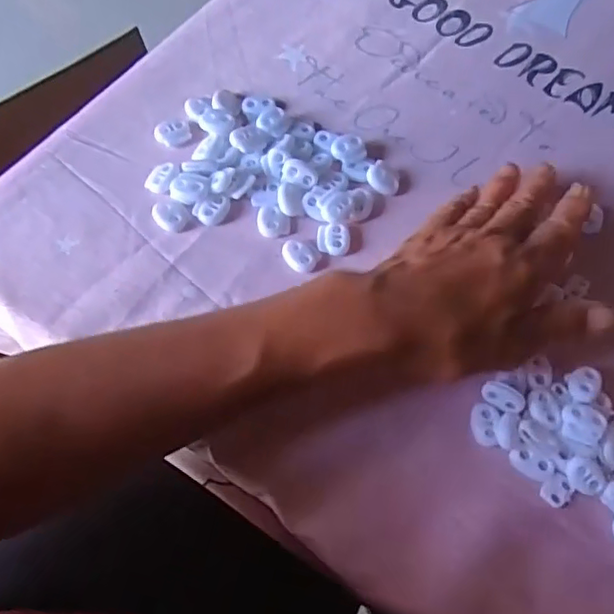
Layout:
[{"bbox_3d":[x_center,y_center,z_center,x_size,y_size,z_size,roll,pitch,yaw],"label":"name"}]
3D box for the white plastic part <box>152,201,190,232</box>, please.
[{"bbox_3d":[-0.081,-0.054,0.358,0.021,0.006,0.017,35,66,13],"label":"white plastic part"}]

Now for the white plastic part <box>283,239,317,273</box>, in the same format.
[{"bbox_3d":[-0.005,-0.030,0.352,0.022,0.004,0.016,42,68,16],"label":"white plastic part"}]

